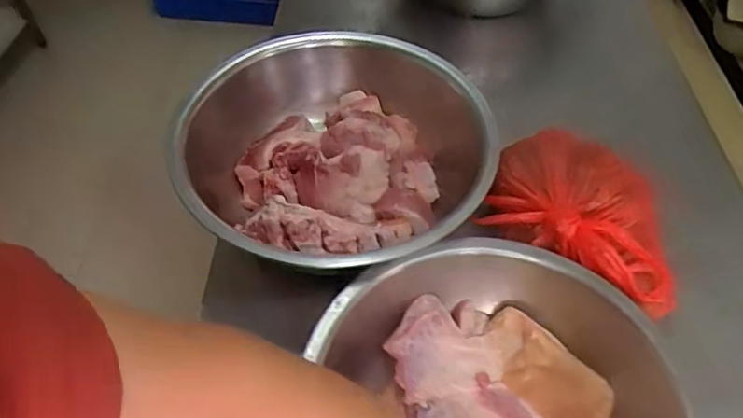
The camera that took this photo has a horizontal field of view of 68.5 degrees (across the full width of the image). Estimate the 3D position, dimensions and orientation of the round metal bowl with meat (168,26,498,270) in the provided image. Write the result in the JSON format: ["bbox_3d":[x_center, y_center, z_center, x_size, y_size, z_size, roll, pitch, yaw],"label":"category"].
[{"bbox_3d":[-0.039,-0.061,0.749,0.406,0.153,0.399,1,51,-1],"label":"round metal bowl with meat"}]

